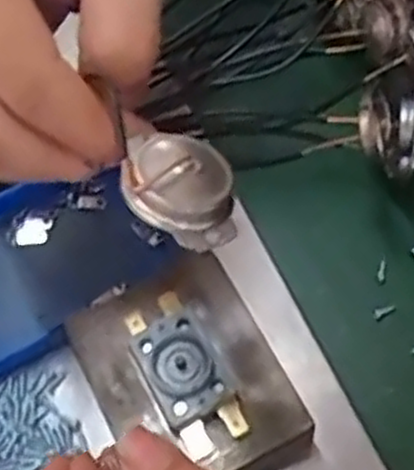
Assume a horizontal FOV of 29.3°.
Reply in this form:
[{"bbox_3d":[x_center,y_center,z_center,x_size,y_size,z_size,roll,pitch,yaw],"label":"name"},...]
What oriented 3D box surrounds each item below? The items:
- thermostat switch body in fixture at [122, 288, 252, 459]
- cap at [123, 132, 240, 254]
[{"bbox_3d":[-0.008,0.049,0.280,0.026,0.012,0.053,-28,65,-10],"label":"thermostat switch body in fixture"},{"bbox_3d":[-0.006,-0.011,0.183,0.029,0.009,0.022,30,69,17],"label":"cap"}]

